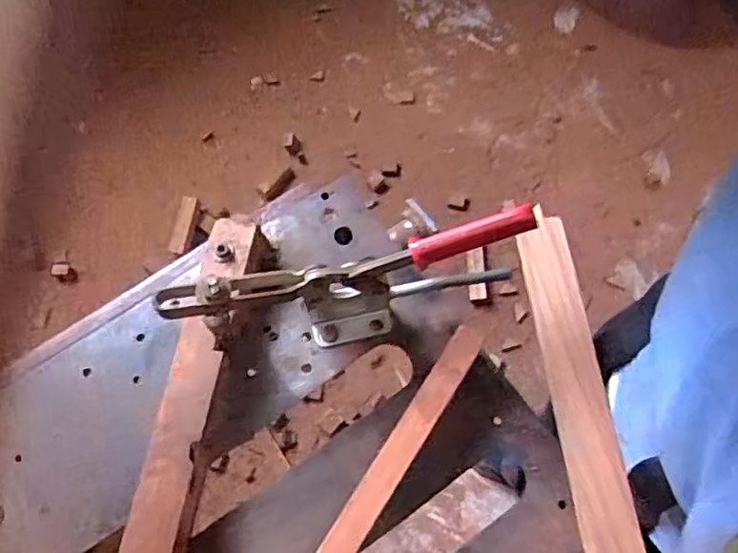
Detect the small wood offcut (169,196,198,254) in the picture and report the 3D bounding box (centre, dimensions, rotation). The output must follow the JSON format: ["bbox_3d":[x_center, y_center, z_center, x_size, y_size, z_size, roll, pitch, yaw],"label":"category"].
[{"bbox_3d":[-0.449,-0.124,1.556,0.043,0.023,0.150,10,69,2],"label":"small wood offcut"}]

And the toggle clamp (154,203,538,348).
[{"bbox_3d":[-0.017,0.010,0.512,0.277,0.140,0.046,-10,70,-6],"label":"toggle clamp"}]

